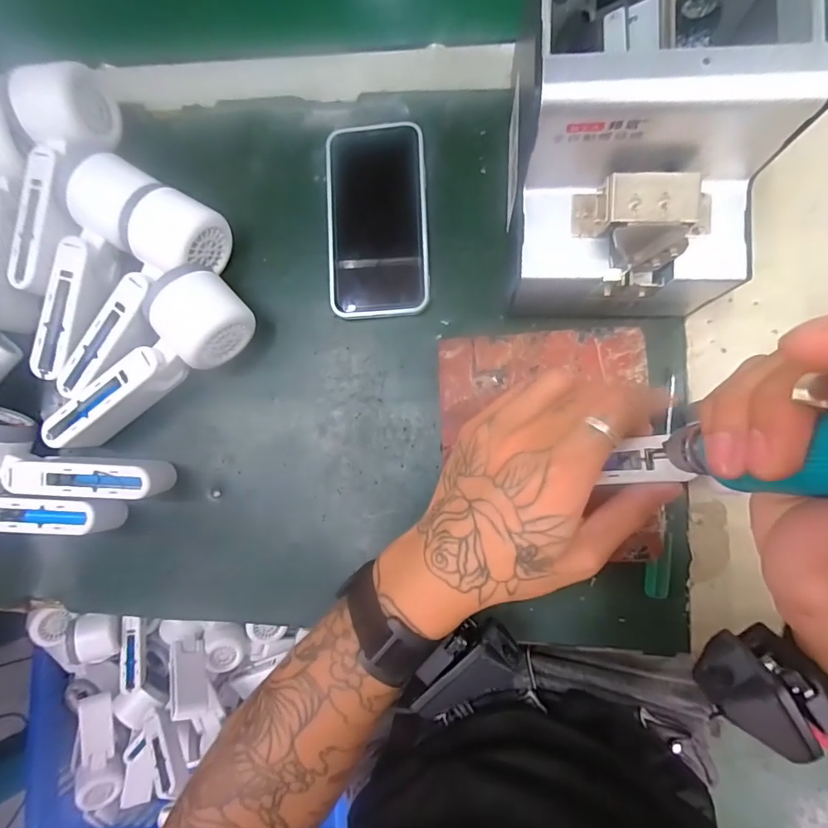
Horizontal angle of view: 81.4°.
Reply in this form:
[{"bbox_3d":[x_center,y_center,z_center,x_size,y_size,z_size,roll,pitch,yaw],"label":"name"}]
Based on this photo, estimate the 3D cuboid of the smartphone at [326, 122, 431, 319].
[{"bbox_3d":[-0.028,-0.145,0.359,0.074,0.011,0.144,-3,84,6],"label":"smartphone"}]

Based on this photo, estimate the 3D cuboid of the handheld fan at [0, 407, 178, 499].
[{"bbox_3d":[-0.257,0.031,0.346,0.156,0.062,0.061,5,85,7],"label":"handheld fan"}]

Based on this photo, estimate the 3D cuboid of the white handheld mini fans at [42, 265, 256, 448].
[{"bbox_3d":[-0.195,-0.039,0.351,0.163,0.049,0.064,-34,82,2],"label":"white handheld mini fans"}]

